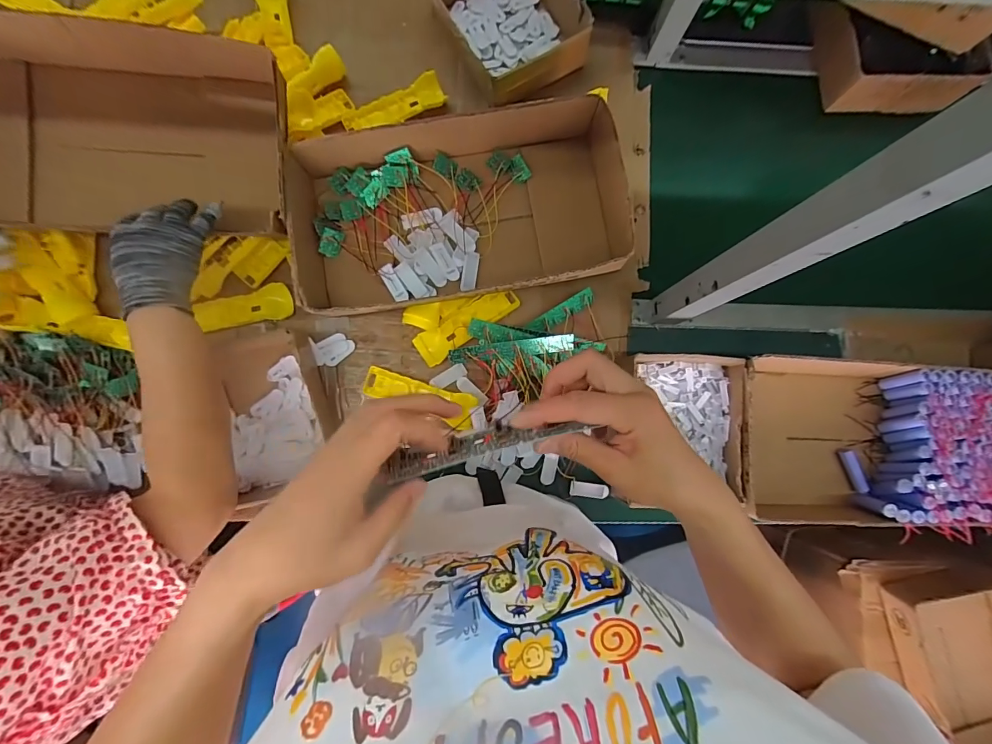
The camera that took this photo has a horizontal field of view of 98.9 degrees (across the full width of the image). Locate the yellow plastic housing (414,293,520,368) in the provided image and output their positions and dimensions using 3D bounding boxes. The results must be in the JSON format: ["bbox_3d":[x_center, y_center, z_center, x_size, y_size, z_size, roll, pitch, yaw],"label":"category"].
[{"bbox_3d":[-0.041,-0.071,0.632,0.165,0.023,0.047,-31,87,-5],"label":"yellow plastic housing"}]

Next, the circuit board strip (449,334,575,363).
[{"bbox_3d":[0.022,-0.033,0.598,0.174,0.007,0.023,-7,108,-2],"label":"circuit board strip"}]

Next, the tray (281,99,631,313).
[{"bbox_3d":[-0.052,-0.212,0.590,0.422,0.117,0.239,-7,86,-3],"label":"tray"}]

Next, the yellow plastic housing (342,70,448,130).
[{"bbox_3d":[-0.156,-0.408,0.657,0.158,0.025,0.043,-27,87,-5],"label":"yellow plastic housing"}]

